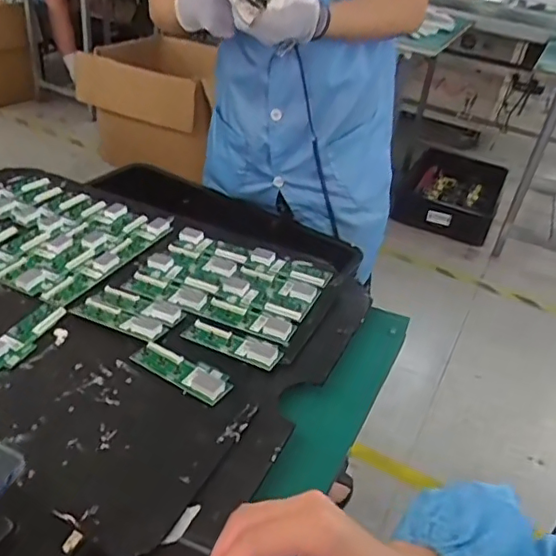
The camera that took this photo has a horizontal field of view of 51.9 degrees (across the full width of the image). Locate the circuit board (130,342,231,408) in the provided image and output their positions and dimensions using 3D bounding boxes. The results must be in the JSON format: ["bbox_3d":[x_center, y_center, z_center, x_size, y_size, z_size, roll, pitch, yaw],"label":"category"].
[{"bbox_3d":[-0.088,0.084,0.534,0.100,0.008,0.036,25,40,24],"label":"circuit board"}]

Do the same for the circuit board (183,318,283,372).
[{"bbox_3d":[-0.045,0.063,0.572,0.102,0.008,0.034,20,39,19],"label":"circuit board"}]

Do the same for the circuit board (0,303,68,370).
[{"bbox_3d":[-0.247,0.051,0.554,0.036,0.015,0.100,15,37,12],"label":"circuit board"}]

